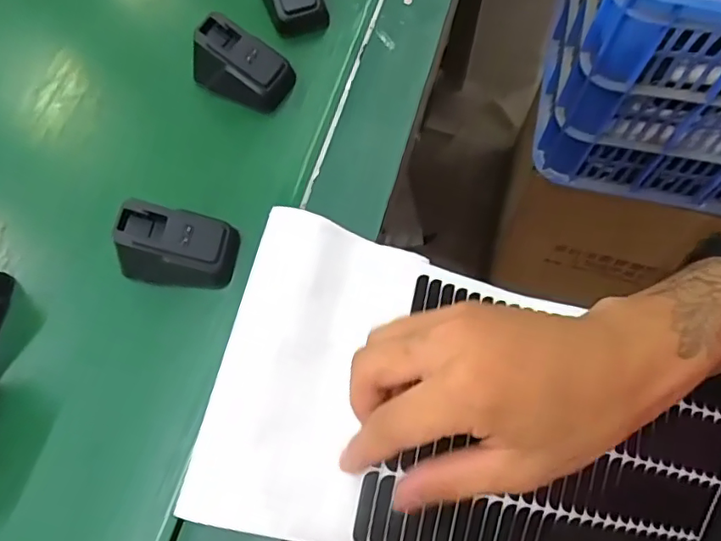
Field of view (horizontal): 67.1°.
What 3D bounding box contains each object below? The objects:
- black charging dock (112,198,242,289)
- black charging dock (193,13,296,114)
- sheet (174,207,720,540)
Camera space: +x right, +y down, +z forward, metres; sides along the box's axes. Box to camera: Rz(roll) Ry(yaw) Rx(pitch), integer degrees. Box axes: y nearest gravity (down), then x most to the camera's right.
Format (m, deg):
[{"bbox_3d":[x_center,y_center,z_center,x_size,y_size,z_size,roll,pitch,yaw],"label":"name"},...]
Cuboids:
[{"bbox_3d":[-0.110,-0.014,0.324,0.064,0.034,0.043,4,68,4],"label":"black charging dock"},{"bbox_3d":[-0.081,-0.142,0.378,0.064,0.040,0.037,25,71,12],"label":"black charging dock"},{"bbox_3d":[0.075,0.091,0.316,0.314,0.031,0.169,23,69,-11],"label":"sheet"}]

